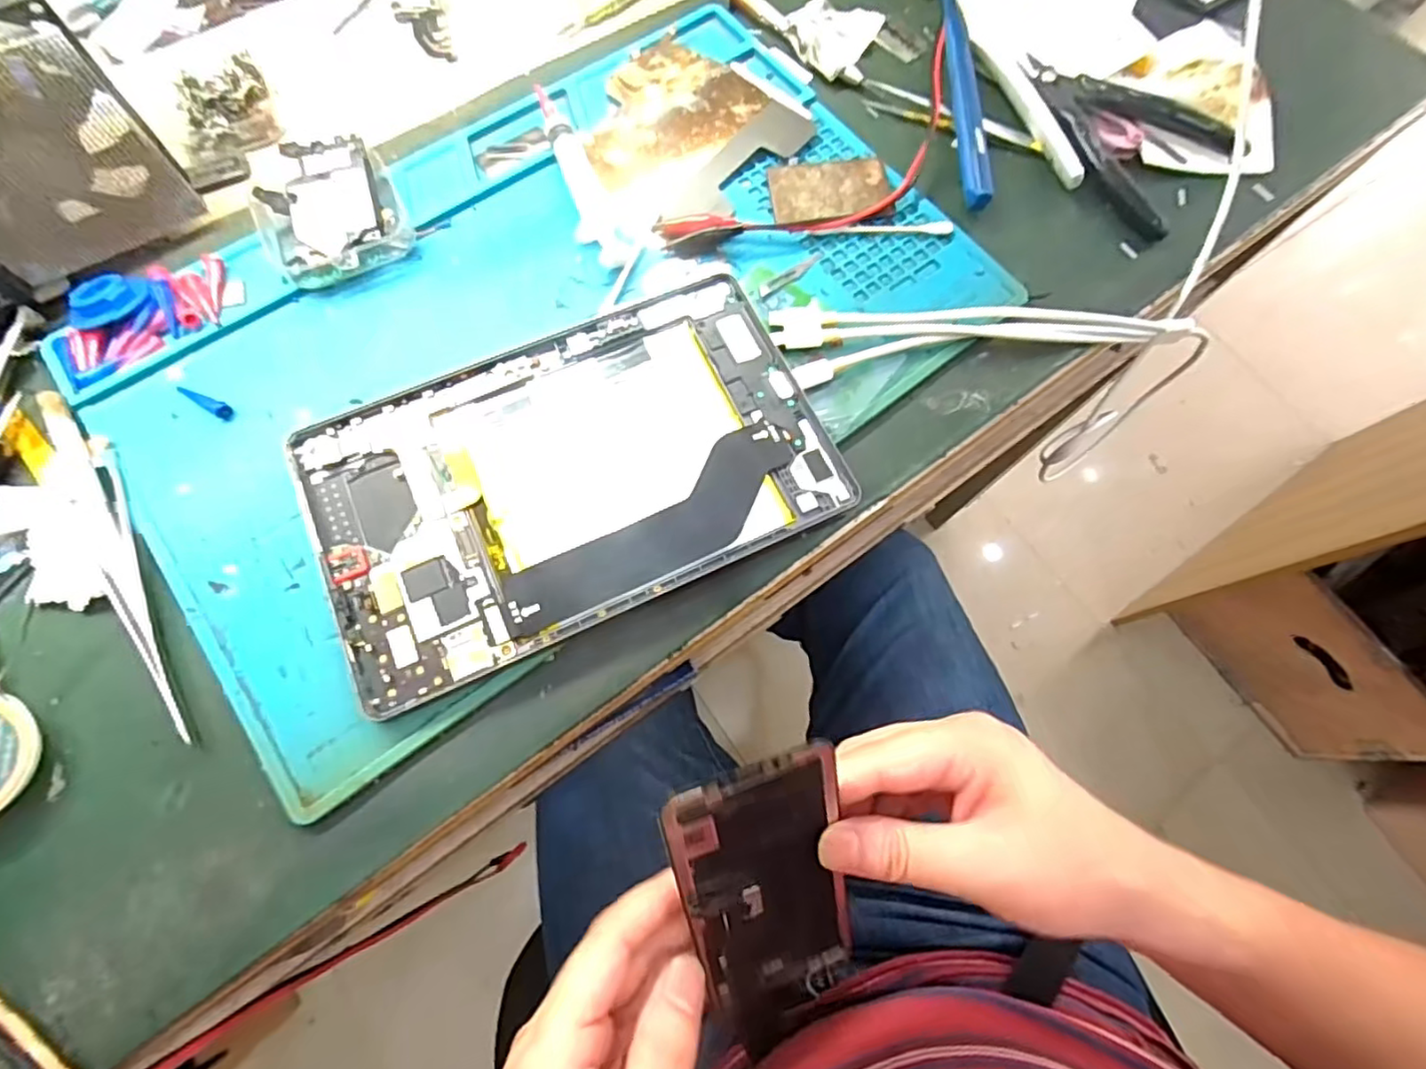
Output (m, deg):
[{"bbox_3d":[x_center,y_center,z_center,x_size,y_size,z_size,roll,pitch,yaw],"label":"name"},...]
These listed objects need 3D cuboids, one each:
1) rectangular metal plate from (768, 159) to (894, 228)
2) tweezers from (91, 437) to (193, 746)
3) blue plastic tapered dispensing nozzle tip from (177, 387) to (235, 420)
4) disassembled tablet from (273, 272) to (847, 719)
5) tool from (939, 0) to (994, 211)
[{"bbox_3d":[0.059,-0.173,0.325,0.060,0.004,0.037,-6,73,-4],"label":"rectangular metal plate"},{"bbox_3d":[-0.227,0.018,0.250,0.011,0.007,0.136,-26,75,-10],"label":"tweezers"},{"bbox_3d":[-0.219,-0.058,0.277,0.028,0.004,0.006,31,74,8],"label":"blue plastic tapered dispensing nozzle tip"},{"bbox_3d":[-0.058,-0.026,0.270,0.204,0.008,0.126,-23,75,-9],"label":"disassembled tablet"},{"bbox_3d":[0.132,-0.255,0.341,0.020,0.028,0.192,-2,72,-3],"label":"tool"}]

